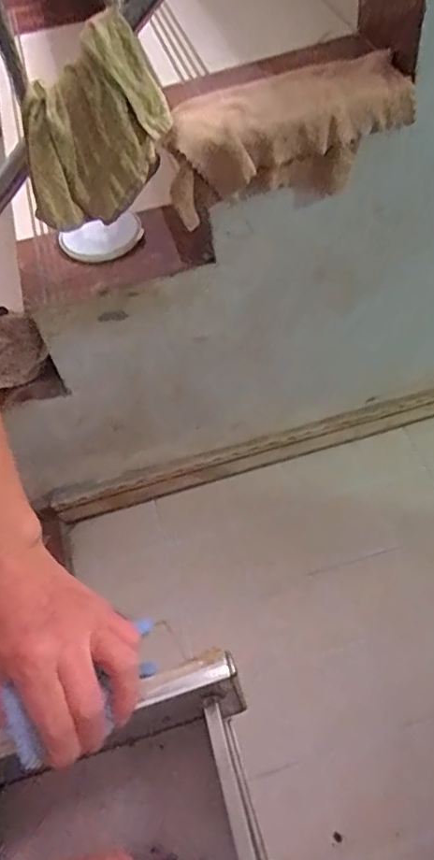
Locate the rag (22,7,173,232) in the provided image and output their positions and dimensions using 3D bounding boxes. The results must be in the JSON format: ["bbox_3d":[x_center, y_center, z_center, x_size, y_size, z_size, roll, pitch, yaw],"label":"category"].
[{"bbox_3d":[-0.140,-0.333,0.623,0.167,0.205,0.052,-18,59,-4],"label":"rag"}]

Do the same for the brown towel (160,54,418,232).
[{"bbox_3d":[0.083,-0.360,0.703,0.300,0.117,0.121,-15,58,-2],"label":"brown towel"}]

